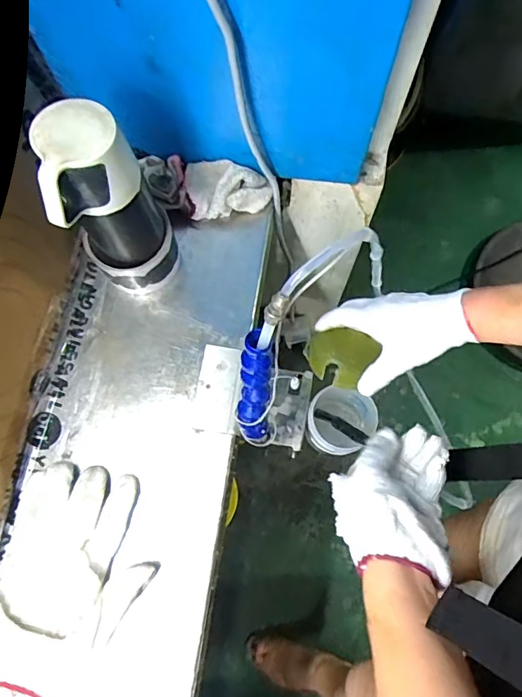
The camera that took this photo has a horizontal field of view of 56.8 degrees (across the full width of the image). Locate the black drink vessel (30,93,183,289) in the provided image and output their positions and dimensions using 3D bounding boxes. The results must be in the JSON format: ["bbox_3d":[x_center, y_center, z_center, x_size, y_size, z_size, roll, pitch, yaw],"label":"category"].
[{"bbox_3d":[-0.124,-0.113,0.412,0.073,0.213,0.060,-22,75,-5],"label":"black drink vessel"}]

